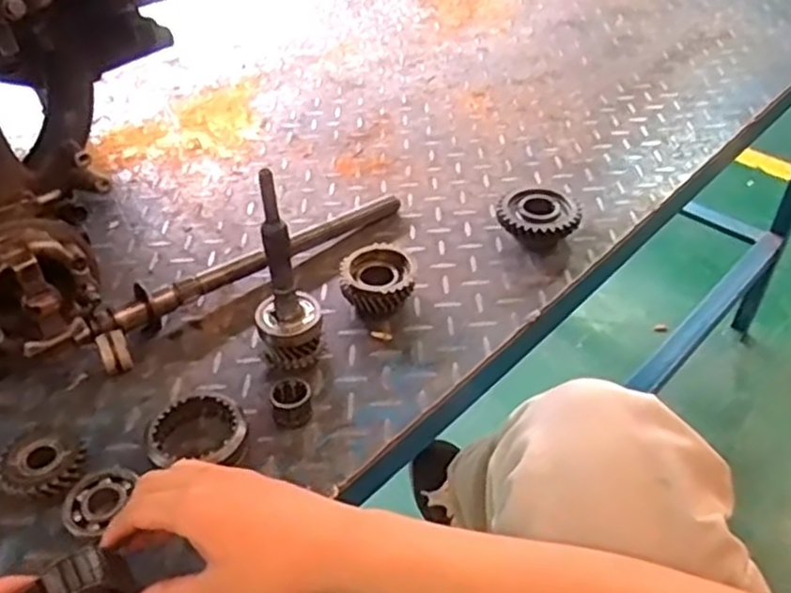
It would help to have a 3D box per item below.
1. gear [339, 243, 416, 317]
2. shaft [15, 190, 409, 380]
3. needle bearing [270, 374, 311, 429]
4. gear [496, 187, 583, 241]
[{"bbox_3d":[-0.015,-0.016,0.655,0.063,0.034,0.060,-1,41,-1],"label":"gear"},{"bbox_3d":[-0.143,-0.030,0.667,0.371,0.047,0.049,-33,51,-32],"label":"shaft"},{"bbox_3d":[-0.079,0.080,0.561,0.029,0.022,0.033,-12,42,-13],"label":"needle bearing"},{"bbox_3d":[0.138,-0.073,0.719,0.078,0.033,0.080,13,44,13],"label":"gear"}]

